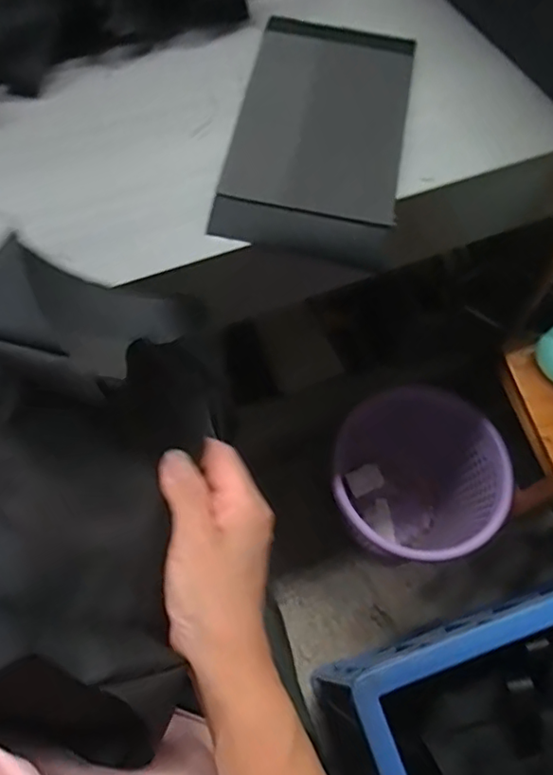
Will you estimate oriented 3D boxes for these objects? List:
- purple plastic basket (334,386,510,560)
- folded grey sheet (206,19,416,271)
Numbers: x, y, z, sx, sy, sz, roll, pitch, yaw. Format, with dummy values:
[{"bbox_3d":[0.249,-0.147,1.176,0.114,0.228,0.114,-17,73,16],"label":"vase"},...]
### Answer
[{"bbox_3d":[0.229,0.166,1.027,0.250,0.312,0.284,16,66,4],"label":"purple plastic basket"},{"bbox_3d":[0.044,-0.244,0.544,0.153,0.022,0.281,12,66,2],"label":"folded grey sheet"}]

